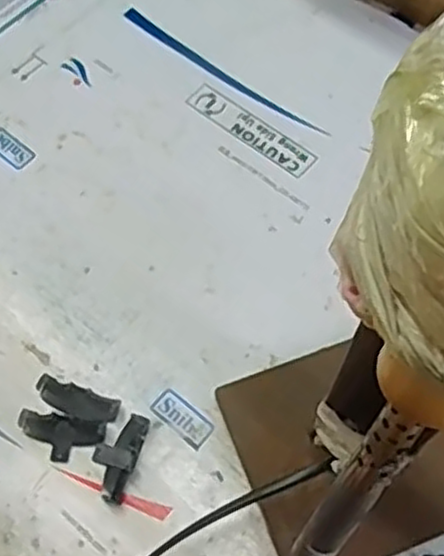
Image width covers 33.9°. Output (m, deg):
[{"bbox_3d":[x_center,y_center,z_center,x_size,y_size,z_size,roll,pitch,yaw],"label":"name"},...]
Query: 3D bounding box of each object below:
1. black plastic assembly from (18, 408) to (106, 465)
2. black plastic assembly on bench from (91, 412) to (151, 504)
[{"bbox_3d":[-0.081,0.079,0.360,0.042,0.007,0.021,11,62,7],"label":"black plastic assembly"},{"bbox_3d":[-0.051,0.087,0.354,0.022,0.009,0.042,17,63,10],"label":"black plastic assembly on bench"}]

